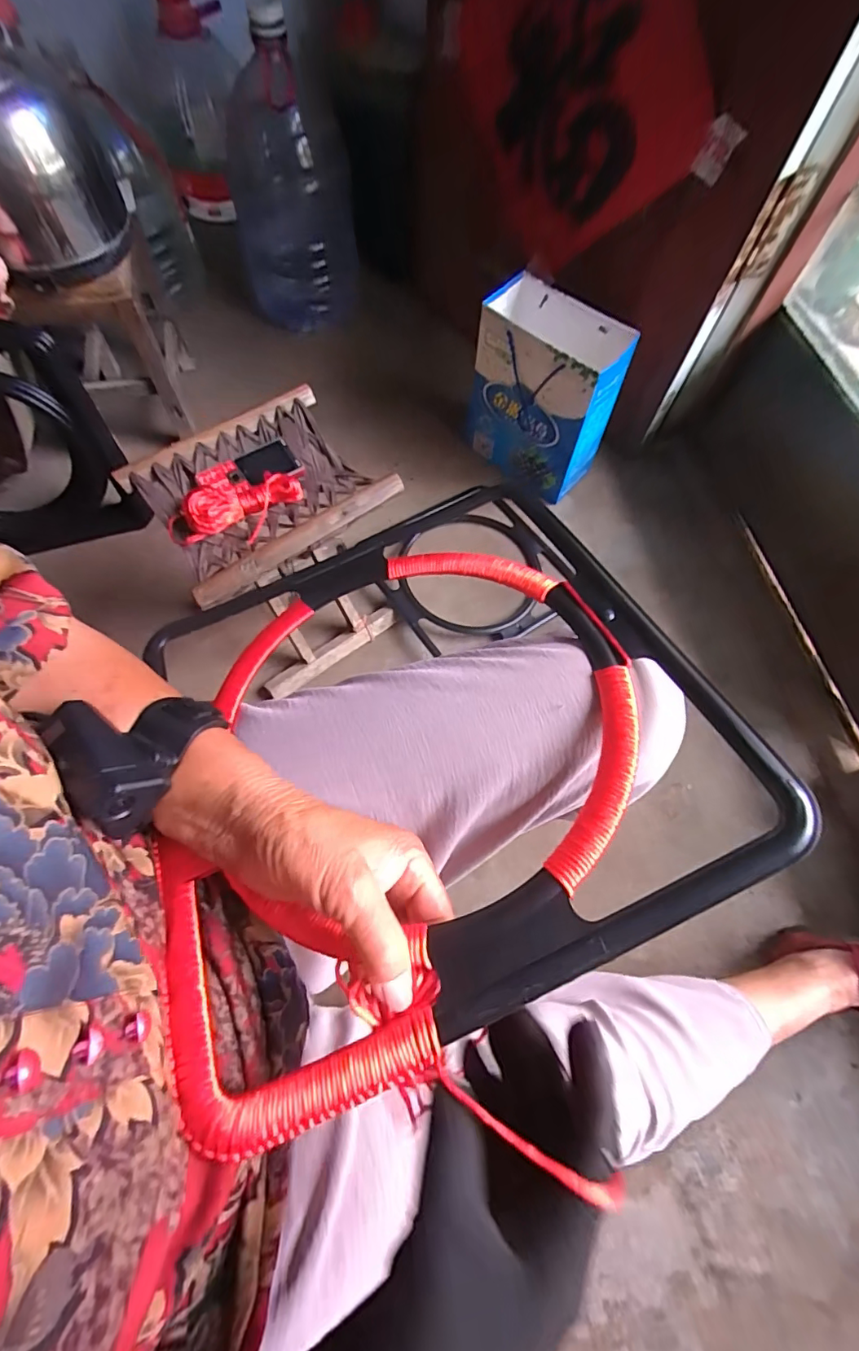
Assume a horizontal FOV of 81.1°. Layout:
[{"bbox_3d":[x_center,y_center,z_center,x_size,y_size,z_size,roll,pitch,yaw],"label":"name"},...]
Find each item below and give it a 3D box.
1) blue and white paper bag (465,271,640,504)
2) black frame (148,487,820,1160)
[{"bbox_3d":[0.201,-0.507,0.919,0.126,0.274,0.249,-41,74,-17],"label":"blue and white paper bag"},{"bbox_3d":[-0.018,0.024,0.312,0.317,0.023,0.330,-26,56,-3],"label":"black frame"}]

